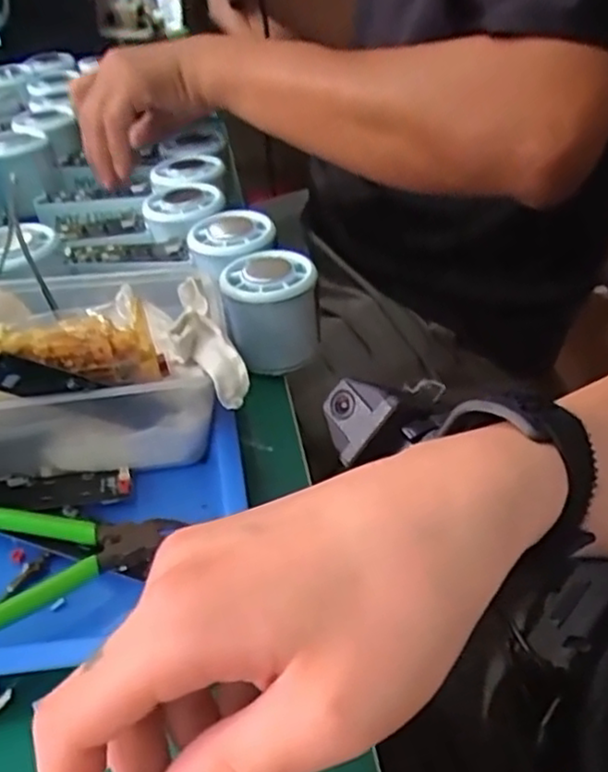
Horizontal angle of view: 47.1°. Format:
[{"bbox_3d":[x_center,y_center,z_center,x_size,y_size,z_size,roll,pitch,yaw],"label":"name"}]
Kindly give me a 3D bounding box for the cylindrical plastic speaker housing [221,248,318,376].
[{"bbox_3d":[-0.021,-0.041,0.430,0.054,0.070,0.054,0,38,0],"label":"cylindrical plastic speaker housing"}]

